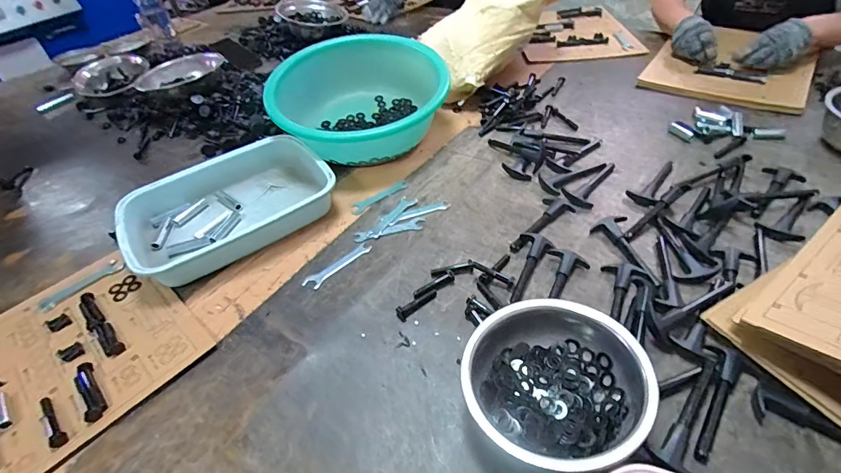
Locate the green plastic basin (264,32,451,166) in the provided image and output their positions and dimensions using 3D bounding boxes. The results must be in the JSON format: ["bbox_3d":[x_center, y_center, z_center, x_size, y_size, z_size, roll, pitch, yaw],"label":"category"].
[{"bbox_3d":[-0.120,-0.274,0.846,0.331,0.162,0.331,-4,43,4],"label":"green plastic basin"}]

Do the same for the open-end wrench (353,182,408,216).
[{"bbox_3d":[-0.071,-0.069,0.719,0.111,0.004,0.024,-31,48,-23],"label":"open-end wrench"}]

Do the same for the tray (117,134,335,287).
[{"bbox_3d":[-0.318,-0.054,0.692,0.316,0.062,0.238,-28,47,-21],"label":"tray"}]

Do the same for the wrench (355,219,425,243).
[{"bbox_3d":[-0.047,-0.009,0.655,0.112,0.004,0.023,-13,43,-6],"label":"wrench"}]

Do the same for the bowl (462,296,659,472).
[{"bbox_3d":[0.132,0.144,0.423,0.171,0.078,0.158,15,47,22],"label":"bowl"}]

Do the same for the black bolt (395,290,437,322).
[{"bbox_3d":[-0.004,0.088,0.545,0.061,0.011,0.017,-31,48,-23],"label":"black bolt"}]

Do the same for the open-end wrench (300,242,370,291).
[{"bbox_3d":[-0.121,0.042,0.615,0.110,0.004,0.026,-35,50,-26],"label":"open-end wrench"}]

